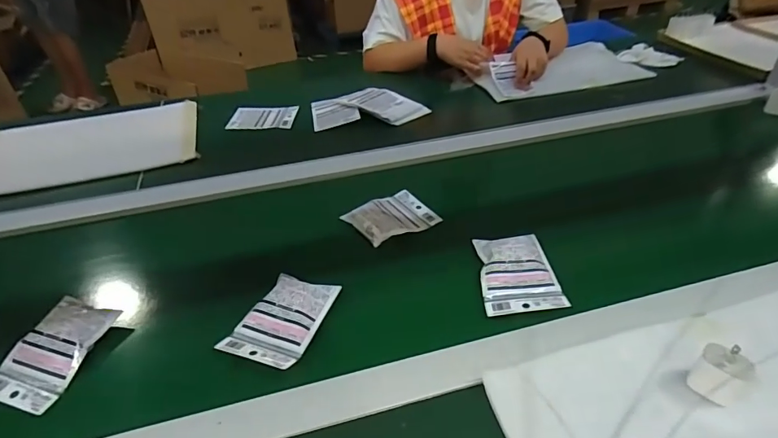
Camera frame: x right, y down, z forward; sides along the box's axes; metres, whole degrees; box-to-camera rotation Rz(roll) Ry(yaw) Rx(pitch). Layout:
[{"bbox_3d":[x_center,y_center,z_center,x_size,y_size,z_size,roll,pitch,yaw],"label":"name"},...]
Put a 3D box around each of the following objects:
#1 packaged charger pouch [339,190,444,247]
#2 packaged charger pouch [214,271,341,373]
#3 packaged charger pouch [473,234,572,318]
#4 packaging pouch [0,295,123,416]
[{"bbox_3d":[0.004,-0.006,0.712,0.126,0.032,0.092,-27,45,-27],"label":"packaged charger pouch"},{"bbox_3d":[-0.131,0.117,0.550,0.094,0.026,0.127,11,41,16],"label":"packaged charger pouch"},{"bbox_3d":[0.166,0.068,0.597,0.095,0.021,0.123,-5,49,0],"label":"packaged charger pouch"},{"bbox_3d":[-0.396,0.151,0.537,0.089,0.046,0.130,10,41,15],"label":"packaging pouch"}]

